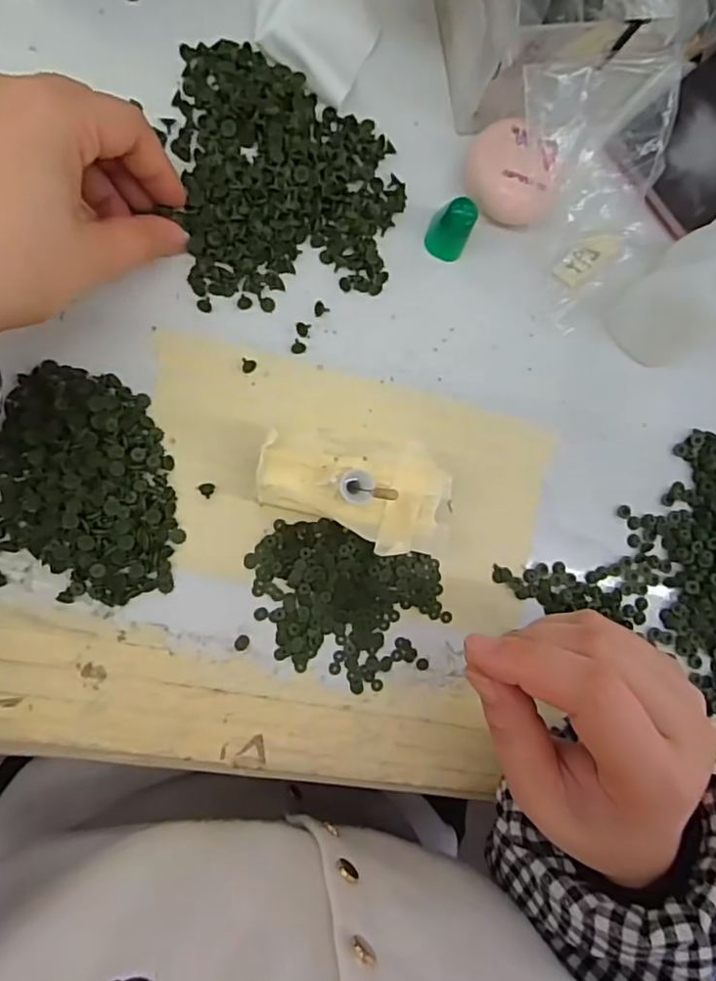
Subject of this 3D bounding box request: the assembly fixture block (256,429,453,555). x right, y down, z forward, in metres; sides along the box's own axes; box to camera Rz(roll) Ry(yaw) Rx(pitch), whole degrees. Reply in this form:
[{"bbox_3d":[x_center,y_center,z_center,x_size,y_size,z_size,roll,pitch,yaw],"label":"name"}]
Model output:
[{"bbox_3d":[-0.002,0.000,0.274,0.086,0.034,0.045,11,88,-9],"label":"assembly fixture block"}]

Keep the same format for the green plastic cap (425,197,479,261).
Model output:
[{"bbox_3d":[0.045,-0.125,0.286,0.017,0.029,0.018,0,90,-9],"label":"green plastic cap"}]

